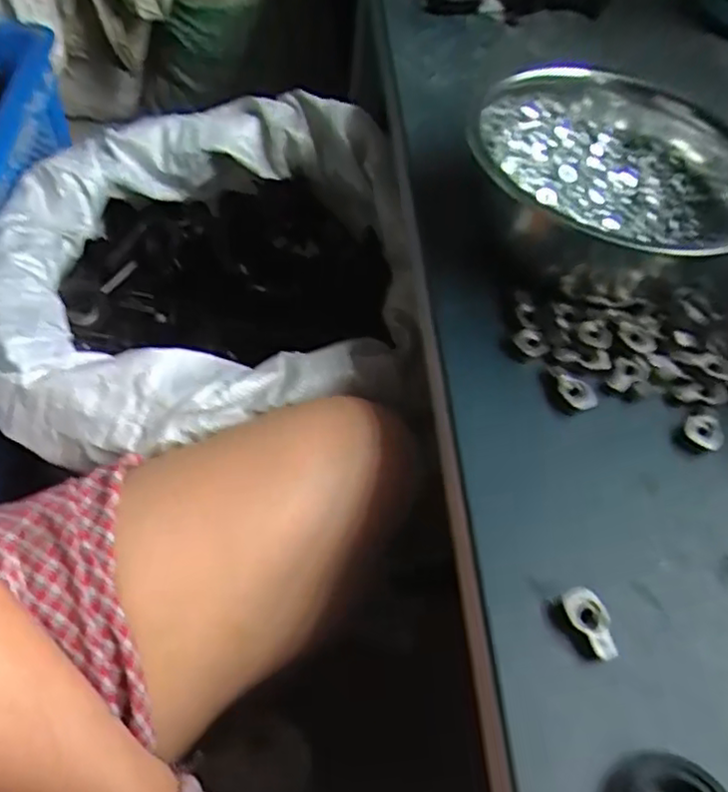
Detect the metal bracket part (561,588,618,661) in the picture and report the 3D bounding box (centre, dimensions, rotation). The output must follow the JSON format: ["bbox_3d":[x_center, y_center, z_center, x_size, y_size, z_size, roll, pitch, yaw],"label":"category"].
[{"bbox_3d":[0.098,0.098,0.285,0.016,0.009,0.030,-17,56,-18],"label":"metal bracket part"}]

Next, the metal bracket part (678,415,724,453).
[{"bbox_3d":[0.180,0.020,0.351,0.020,0.006,0.022,30,55,16],"label":"metal bracket part"}]

